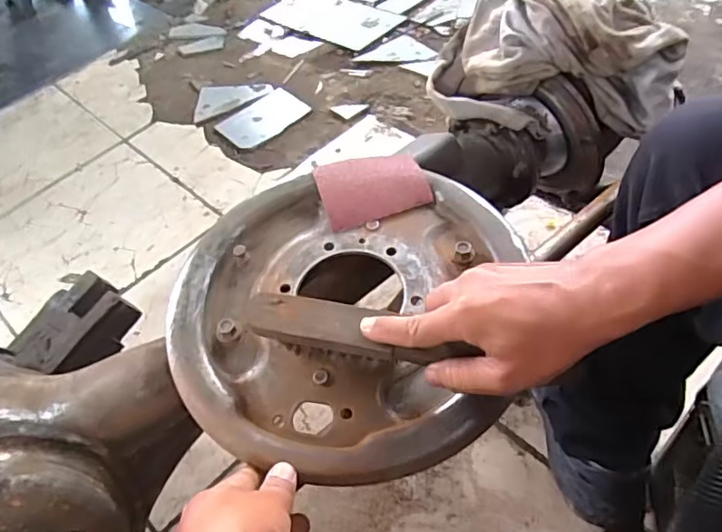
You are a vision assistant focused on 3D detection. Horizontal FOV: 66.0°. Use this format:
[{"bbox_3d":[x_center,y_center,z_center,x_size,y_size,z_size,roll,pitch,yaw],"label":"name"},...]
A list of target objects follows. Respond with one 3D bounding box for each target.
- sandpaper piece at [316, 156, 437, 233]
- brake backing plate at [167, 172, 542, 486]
[{"bbox_3d":[0.010,-0.079,0.547,0.100,0.022,0.073,-16,51,-8],"label":"sandpaper piece"},{"bbox_3d":[-0.020,0.027,0.459,0.266,0.029,0.272,-3,50,3],"label":"brake backing plate"}]

